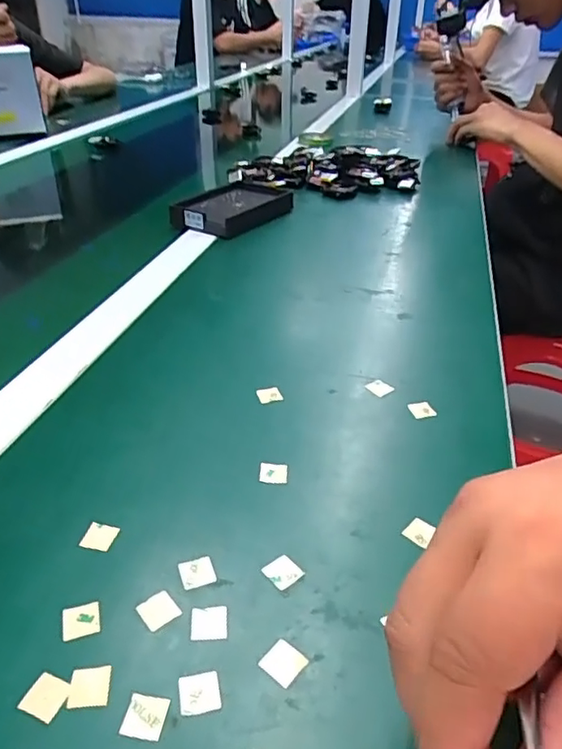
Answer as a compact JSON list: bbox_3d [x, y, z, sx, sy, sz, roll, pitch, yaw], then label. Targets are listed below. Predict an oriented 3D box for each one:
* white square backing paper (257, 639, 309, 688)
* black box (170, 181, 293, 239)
[{"bbox_3d":[0.001,0.119,0.240,0.016,0.004,0.016,24,40,32],"label":"white square backing paper"},{"bbox_3d":[-0.055,-0.209,0.714,0.096,0.025,0.159,19,37,26],"label":"black box"}]

